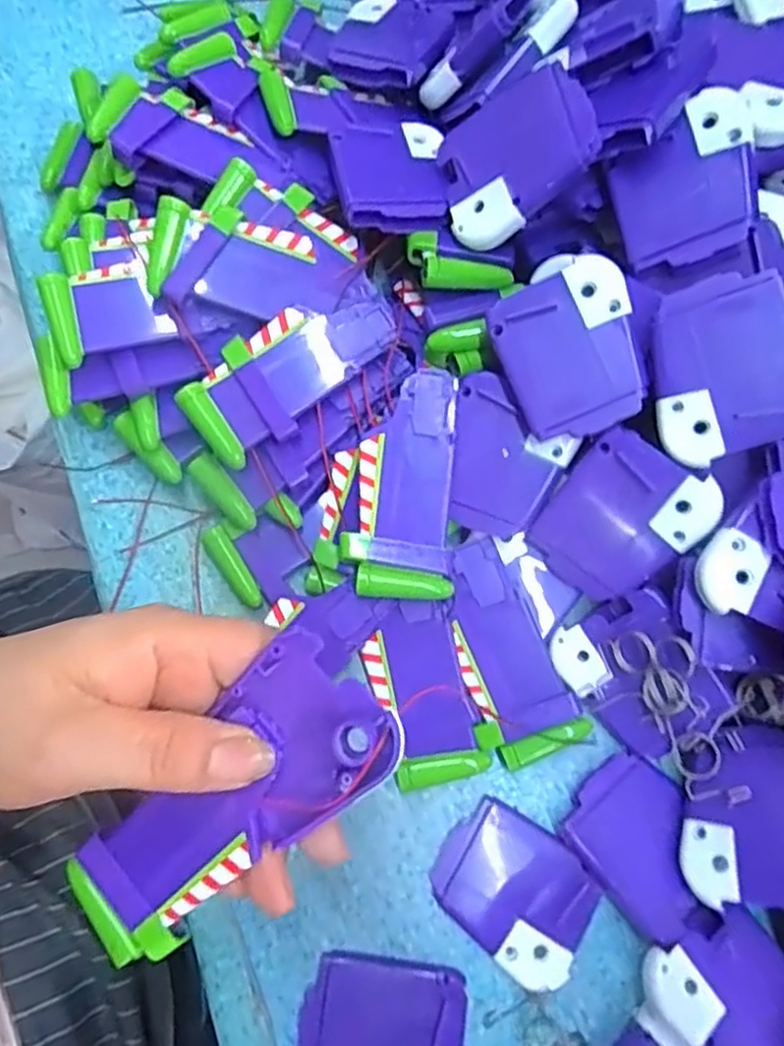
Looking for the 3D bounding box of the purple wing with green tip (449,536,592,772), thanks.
[{"bbox_3d":[0.043,0.053,0.282,0.041,0.012,0.086,-26,78,-5],"label":"purple wing with green tip"}]

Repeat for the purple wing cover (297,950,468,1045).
[{"bbox_3d":[-0.003,0.193,0.261,0.061,0.006,0.051,10,77,3],"label":"purple wing cover"}]

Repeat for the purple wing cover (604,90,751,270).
[{"bbox_3d":[0.108,-0.128,0.262,0.049,0.007,0.061,-7,82,27],"label":"purple wing cover"}]

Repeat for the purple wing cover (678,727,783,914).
[{"bbox_3d":[0.133,0.106,0.252,0.051,0.012,0.062,-6,59,37],"label":"purple wing cover"}]

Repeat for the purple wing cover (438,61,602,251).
[{"bbox_3d":[0.048,-0.144,0.273,0.061,0.009,0.055,-20,74,32],"label":"purple wing cover"}]

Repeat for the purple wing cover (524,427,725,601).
[{"bbox_3d":[0.088,0.000,0.269,0.052,0.006,0.062,38,114,6],"label":"purple wing cover"}]

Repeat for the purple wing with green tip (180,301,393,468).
[{"bbox_3d":[-0.042,-0.064,0.287,0.090,0.013,0.040,-36,80,-9],"label":"purple wing with green tip"}]

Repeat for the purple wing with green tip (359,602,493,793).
[{"bbox_3d":[0.012,0.071,0.285,0.037,0.017,0.067,-17,77,-3],"label":"purple wing with green tip"}]

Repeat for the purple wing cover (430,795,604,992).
[{"bbox_3d":[0.048,0.144,0.273,0.061,0.005,0.048,35,80,8],"label":"purple wing cover"}]

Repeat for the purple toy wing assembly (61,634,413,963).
[{"bbox_3d":[-0.053,0.087,0.219,0.118,0.010,0.051,-40,79,8],"label":"purple toy wing assembly"}]

